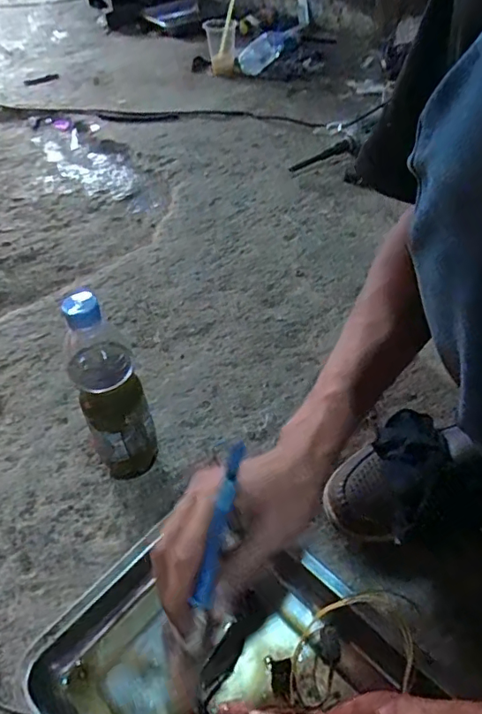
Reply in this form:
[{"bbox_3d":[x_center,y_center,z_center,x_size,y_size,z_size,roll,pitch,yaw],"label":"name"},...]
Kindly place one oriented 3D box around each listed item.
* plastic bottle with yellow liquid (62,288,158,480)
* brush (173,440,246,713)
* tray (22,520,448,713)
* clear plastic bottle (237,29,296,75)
[{"bbox_3d":[-0.138,0.034,0.558,0.064,0.245,0.076,-17,51,-13],"label":"plastic bottle with yellow liquid"},{"bbox_3d":[-0.022,0.148,0.347,0.017,0.010,0.188,13,92,12],"label":"brush"},{"bbox_3d":[0.016,0.306,0.439,0.269,0.060,0.373,-33,55,-27],"label":"tray"},{"bbox_3d":[0.078,-0.868,1.472,0.070,0.049,0.297,19,53,17],"label":"clear plastic bottle"}]

